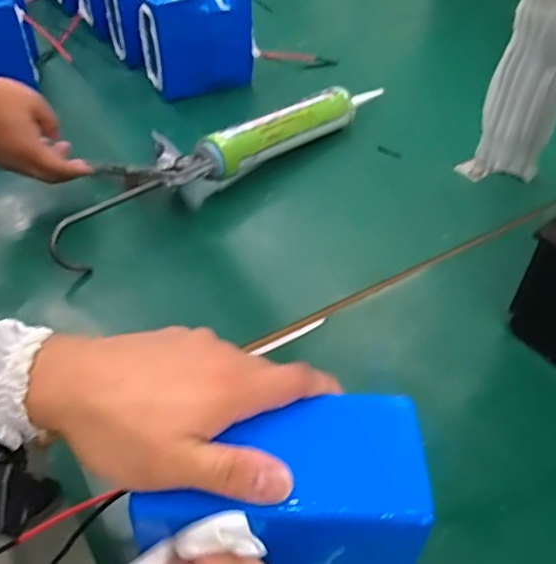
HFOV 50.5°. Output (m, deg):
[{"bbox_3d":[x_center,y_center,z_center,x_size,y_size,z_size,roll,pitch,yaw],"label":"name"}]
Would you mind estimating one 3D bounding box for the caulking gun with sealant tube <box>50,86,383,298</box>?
[{"bbox_3d":[-0.079,-0.172,0.737,0.157,0.078,0.506,34,54,30],"label":"caulking gun with sealant tube"}]

